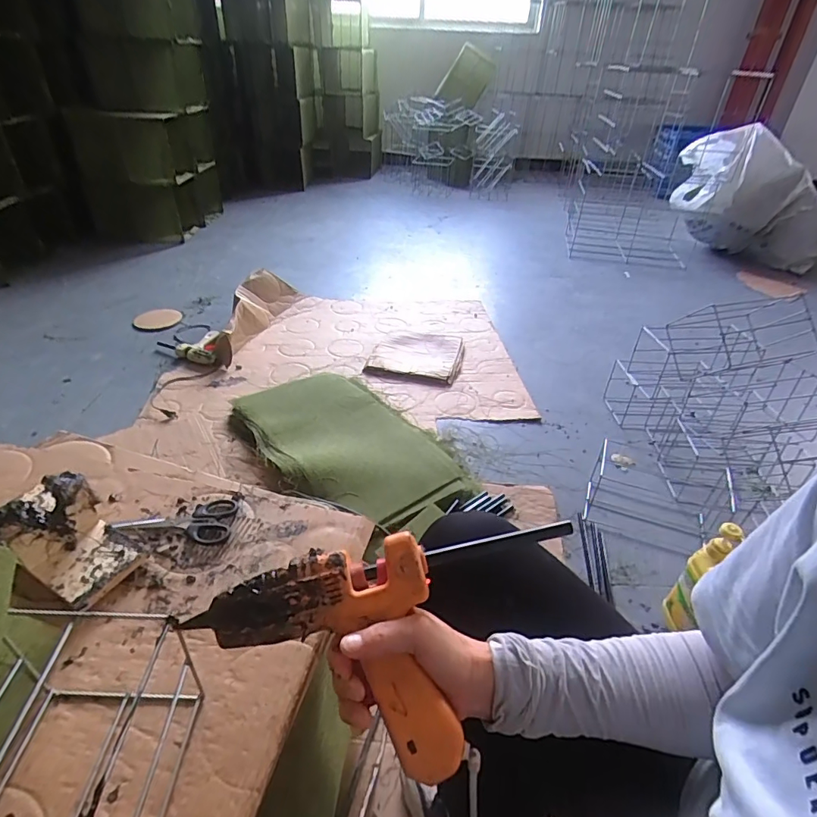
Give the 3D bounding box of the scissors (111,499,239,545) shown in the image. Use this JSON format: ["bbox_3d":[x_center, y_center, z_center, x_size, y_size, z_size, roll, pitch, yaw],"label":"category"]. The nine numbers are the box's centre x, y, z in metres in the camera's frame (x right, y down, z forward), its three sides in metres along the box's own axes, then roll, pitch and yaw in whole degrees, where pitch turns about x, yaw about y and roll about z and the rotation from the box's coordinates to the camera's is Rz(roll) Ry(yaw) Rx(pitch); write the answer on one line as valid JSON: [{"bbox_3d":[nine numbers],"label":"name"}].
[{"bbox_3d":[-0.281,0.134,0.585,0.131,0.010,0.069,0,38,-4],"label":"scissors"}]

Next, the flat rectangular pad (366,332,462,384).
[{"bbox_3d":[0.035,-0.185,1.588,0.280,0.025,0.282,12,38,11],"label":"flat rectangular pad"}]

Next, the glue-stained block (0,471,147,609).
[{"bbox_3d":[-0.355,0.141,0.501,0.093,0.099,0.095,25,42,25],"label":"glue-stained block"}]

